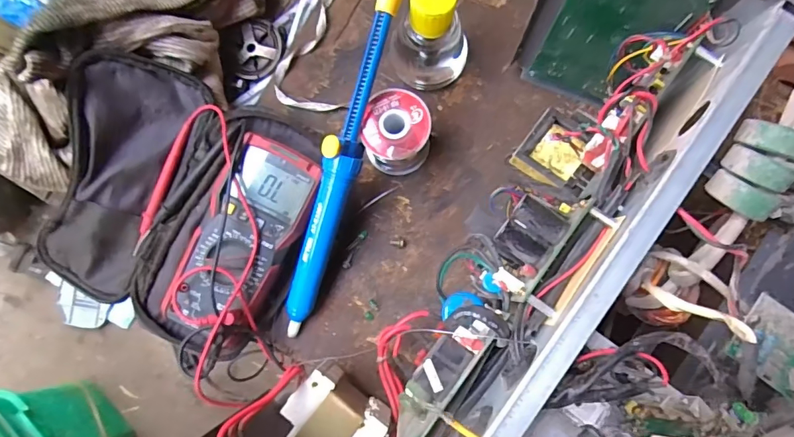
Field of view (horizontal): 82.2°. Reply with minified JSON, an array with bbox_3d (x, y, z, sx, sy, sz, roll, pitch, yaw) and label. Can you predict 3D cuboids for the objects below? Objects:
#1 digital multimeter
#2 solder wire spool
[{"bbox_3d":[-0.139,0.019,0.415,0.083,0.043,0.183,26,83,4],"label":"digital multimeter"},{"bbox_3d":[0.000,-0.078,0.431,0.060,0.068,0.059,0,82,1],"label":"solder wire spool"}]

